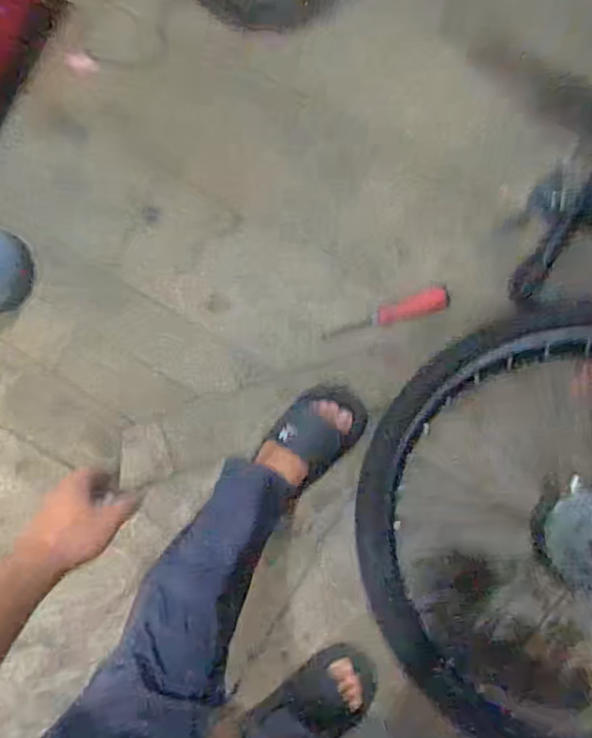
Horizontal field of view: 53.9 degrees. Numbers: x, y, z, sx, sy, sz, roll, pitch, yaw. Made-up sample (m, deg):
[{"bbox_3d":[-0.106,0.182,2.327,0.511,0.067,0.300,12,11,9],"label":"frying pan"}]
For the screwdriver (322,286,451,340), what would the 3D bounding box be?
[{"bbox_3d":[0.139,-0.082,0.906,0.198,0.026,0.033,-18,89,5],"label":"screwdriver"}]

